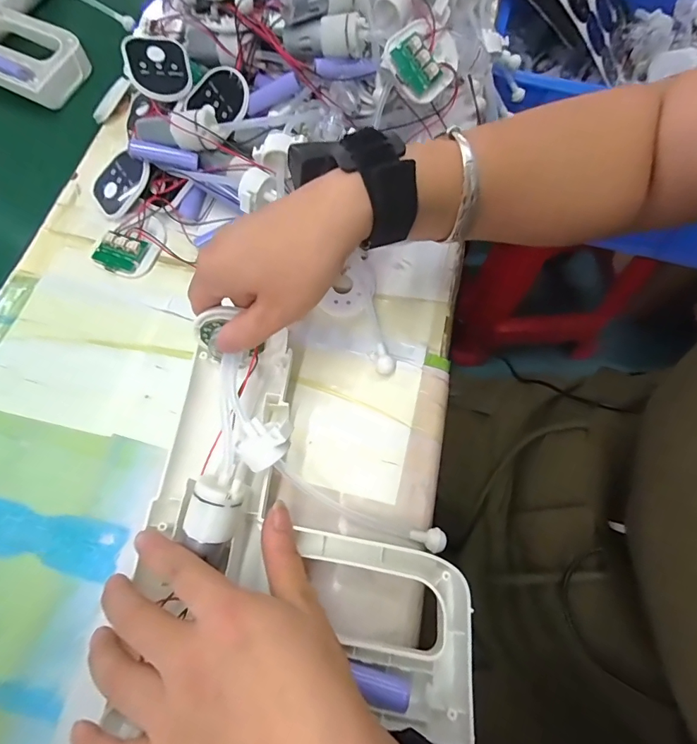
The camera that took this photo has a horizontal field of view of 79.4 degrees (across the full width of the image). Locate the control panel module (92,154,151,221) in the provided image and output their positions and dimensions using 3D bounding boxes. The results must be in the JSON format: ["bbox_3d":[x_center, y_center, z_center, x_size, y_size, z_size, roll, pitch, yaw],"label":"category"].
[{"bbox_3d":[-0.188,-0.155,0.343,0.040,0.008,0.052,37,95,11],"label":"control panel module"}]

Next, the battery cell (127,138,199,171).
[{"bbox_3d":[-0.144,-0.169,0.327,0.050,0.012,0.014,6,68,-15],"label":"battery cell"}]

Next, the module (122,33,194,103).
[{"bbox_3d":[-0.156,-0.251,0.344,0.049,0.007,0.060,-10,85,-22],"label":"module"}]

